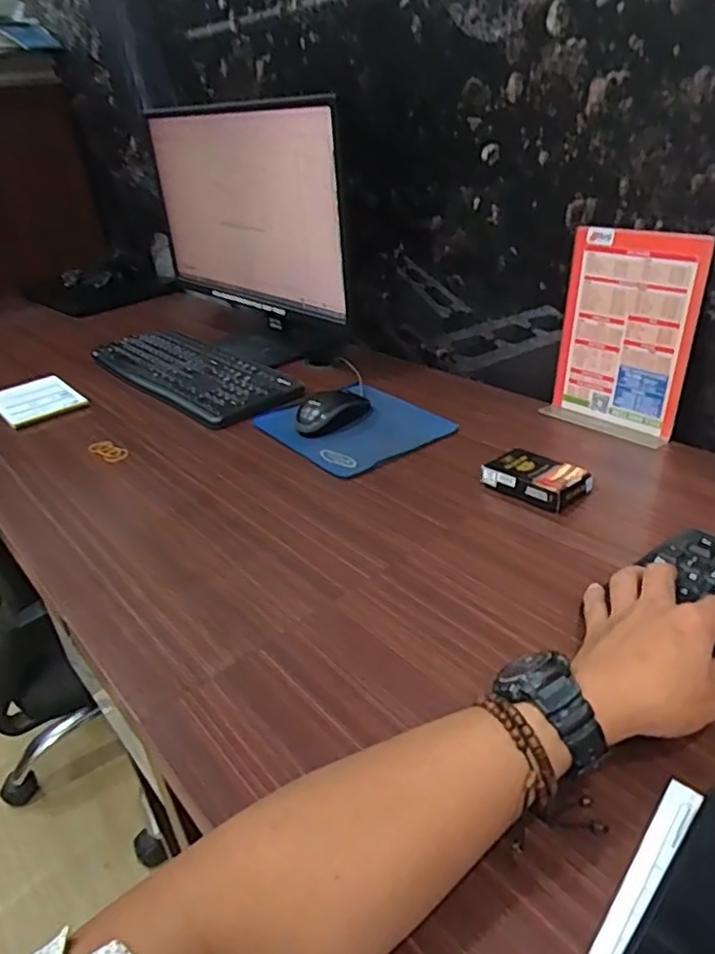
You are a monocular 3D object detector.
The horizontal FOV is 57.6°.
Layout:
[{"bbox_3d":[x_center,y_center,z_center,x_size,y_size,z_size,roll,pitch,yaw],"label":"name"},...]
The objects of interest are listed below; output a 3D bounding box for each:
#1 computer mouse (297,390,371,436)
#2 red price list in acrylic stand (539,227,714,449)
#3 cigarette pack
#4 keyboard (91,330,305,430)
[{"bbox_3d":[-0.031,-0.085,0.808,0.100,0.032,0.055,-24,35,-25],"label":"computer mouse"},{"bbox_3d":[0.289,-0.153,0.718,0.056,0.206,0.149,-28,37,-30],"label":"red price list in acrylic stand"},{"bbox_3d":[0.179,0.002,0.647,0.066,0.027,0.089,-32,39,-34],"label":"cigarette pack"},{"bbox_3d":[-0.255,-0.163,0.990,0.168,0.024,0.436,-28,37,-31],"label":"keyboard"}]

